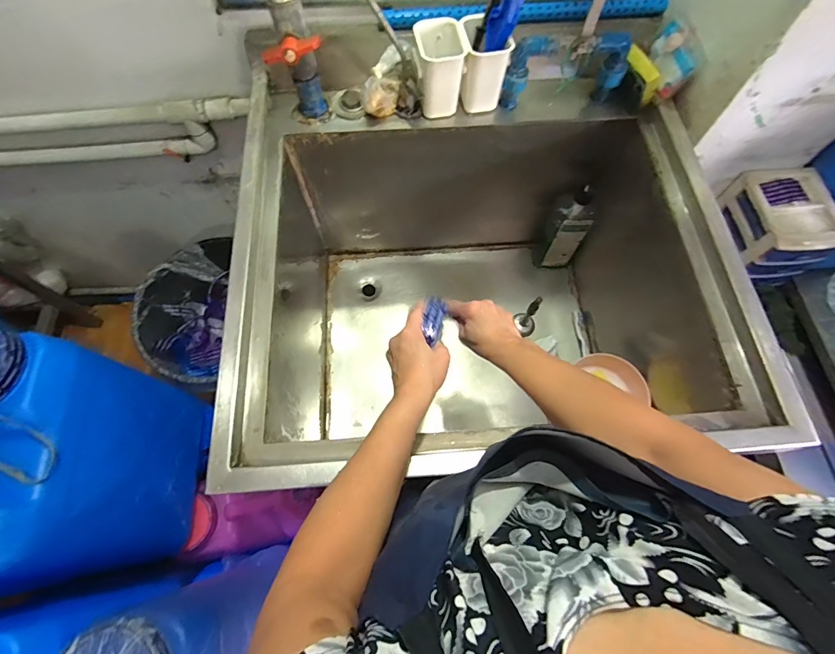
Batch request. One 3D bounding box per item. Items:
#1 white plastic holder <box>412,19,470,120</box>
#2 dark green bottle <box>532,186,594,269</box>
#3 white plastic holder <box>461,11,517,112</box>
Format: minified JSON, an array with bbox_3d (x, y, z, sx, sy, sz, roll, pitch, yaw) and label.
[{"bbox_3d":[0.036,-0.411,0.672,0.073,0.111,0.082,-3,68,-1],"label":"white plastic holder"},{"bbox_3d":[0.330,-0.223,0.932,0.084,0.274,0.065,2,68,1],"label":"dark green bottle"},{"bbox_3d":[0.105,-0.426,0.681,0.073,0.110,0.083,-5,68,-2],"label":"white plastic holder"}]

